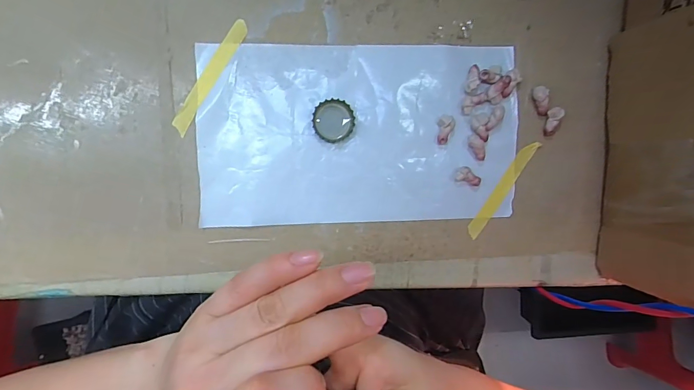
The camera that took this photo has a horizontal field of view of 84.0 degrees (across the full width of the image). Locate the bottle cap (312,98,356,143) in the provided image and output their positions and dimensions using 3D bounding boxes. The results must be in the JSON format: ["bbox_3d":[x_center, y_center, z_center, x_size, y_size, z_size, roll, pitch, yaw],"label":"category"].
[{"bbox_3d":[-0.009,-0.050,0.260,0.028,0.006,0.028,-1,96,-7],"label":"bottle cap"}]

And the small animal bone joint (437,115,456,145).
[{"bbox_3d":[0.067,-0.045,0.264,0.012,0.004,0.020,17,94,-9],"label":"small animal bone joint"}]

